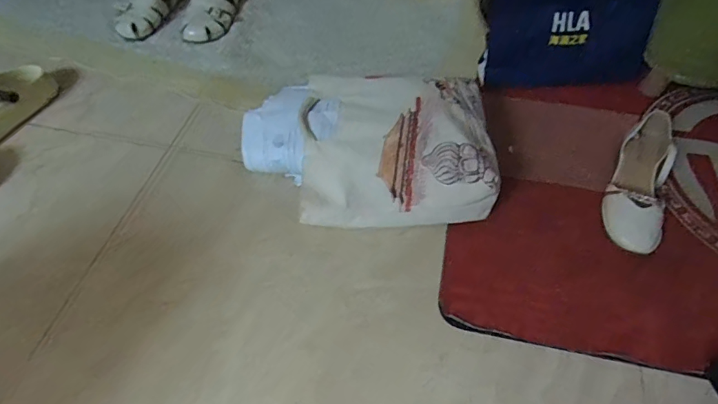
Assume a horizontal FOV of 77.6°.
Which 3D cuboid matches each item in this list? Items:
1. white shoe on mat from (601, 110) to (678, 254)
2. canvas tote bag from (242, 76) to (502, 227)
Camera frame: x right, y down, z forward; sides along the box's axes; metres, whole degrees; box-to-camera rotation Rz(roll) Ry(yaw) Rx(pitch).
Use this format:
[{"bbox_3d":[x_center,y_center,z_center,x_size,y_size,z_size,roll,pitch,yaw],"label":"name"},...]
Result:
[{"bbox_3d":[0.464,-0.037,0.724,0.094,0.093,0.230,27,58,16],"label":"white shoe on mat"},{"bbox_3d":[0.009,-0.089,0.741,0.408,0.123,0.242,3,55,1],"label":"canvas tote bag"}]

